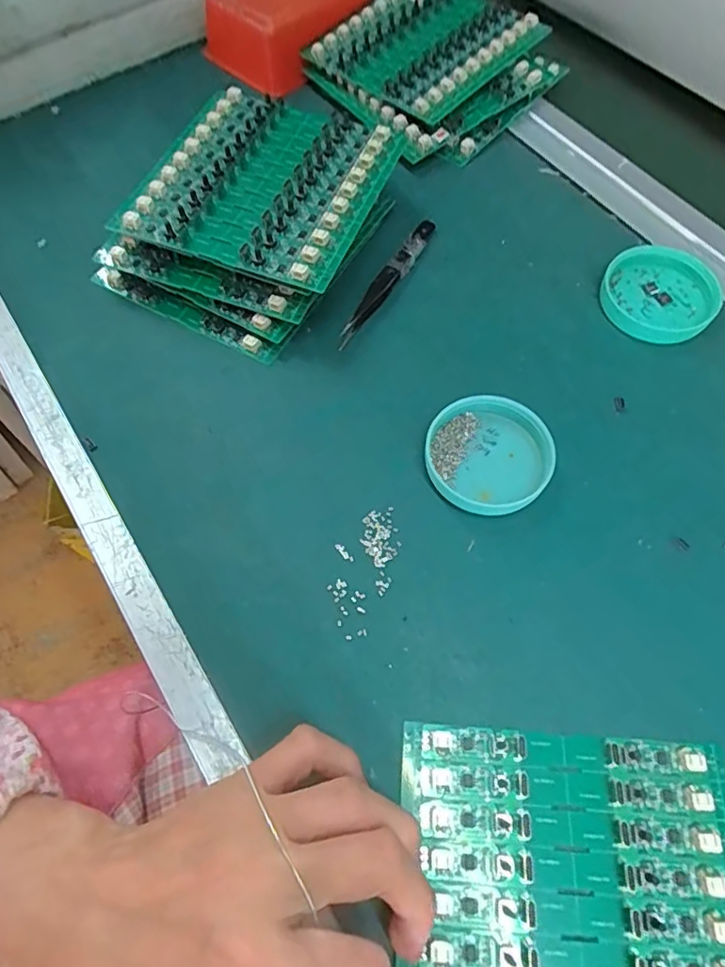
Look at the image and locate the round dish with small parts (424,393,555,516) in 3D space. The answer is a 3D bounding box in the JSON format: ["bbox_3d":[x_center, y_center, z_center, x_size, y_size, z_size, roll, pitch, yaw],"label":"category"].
[{"bbox_3d":[0.067,-0.017,0.297,0.063,0.016,0.063,-1,64,2],"label":"round dish with small parts"}]

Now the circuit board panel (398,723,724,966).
[{"bbox_3d":[0.083,0.170,0.208,0.134,0.011,0.140,3,64,3],"label":"circuit board panel"}]

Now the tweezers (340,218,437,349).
[{"bbox_3d":[0.017,-0.130,0.357,0.012,0.011,0.117,27,68,13],"label":"tweezers"}]

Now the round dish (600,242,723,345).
[{"bbox_3d":[0.184,-0.119,0.345,0.066,0.013,0.071,0,64,1],"label":"round dish"}]

